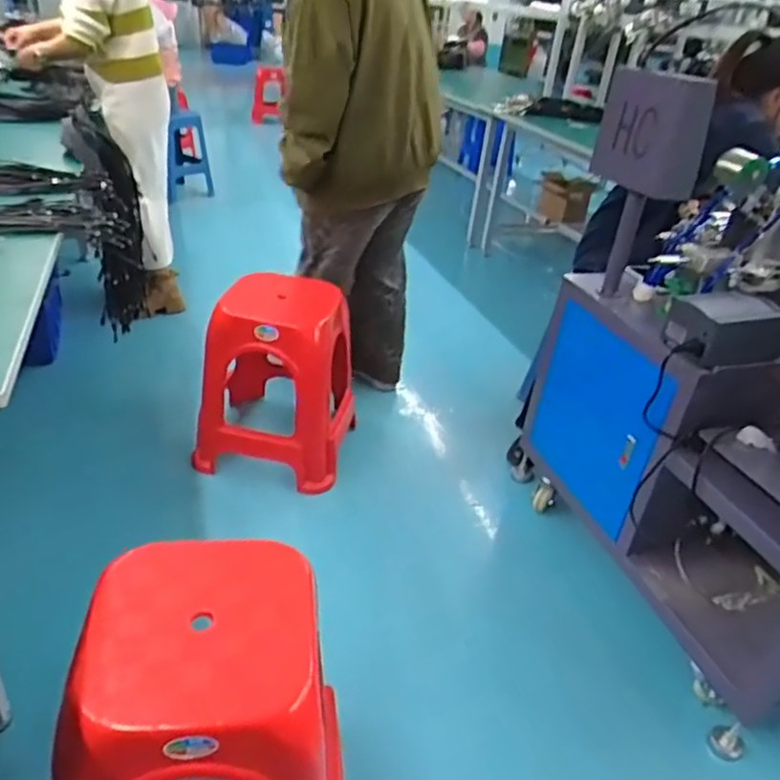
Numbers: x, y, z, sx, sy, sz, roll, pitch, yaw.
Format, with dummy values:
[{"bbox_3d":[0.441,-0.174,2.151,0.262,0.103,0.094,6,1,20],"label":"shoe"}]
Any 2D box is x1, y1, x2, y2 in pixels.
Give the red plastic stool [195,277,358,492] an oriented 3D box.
[{"bbox_3d":[-0.305,-0.040,1.812,0.391,0.486,0.325,11,31,7],"label":"red plastic stool"}]

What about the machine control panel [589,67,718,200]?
[{"bbox_3d":[0.525,-0.533,1.333,0.039,0.236,0.293,-18,39,-16],"label":"machine control panel"}]

